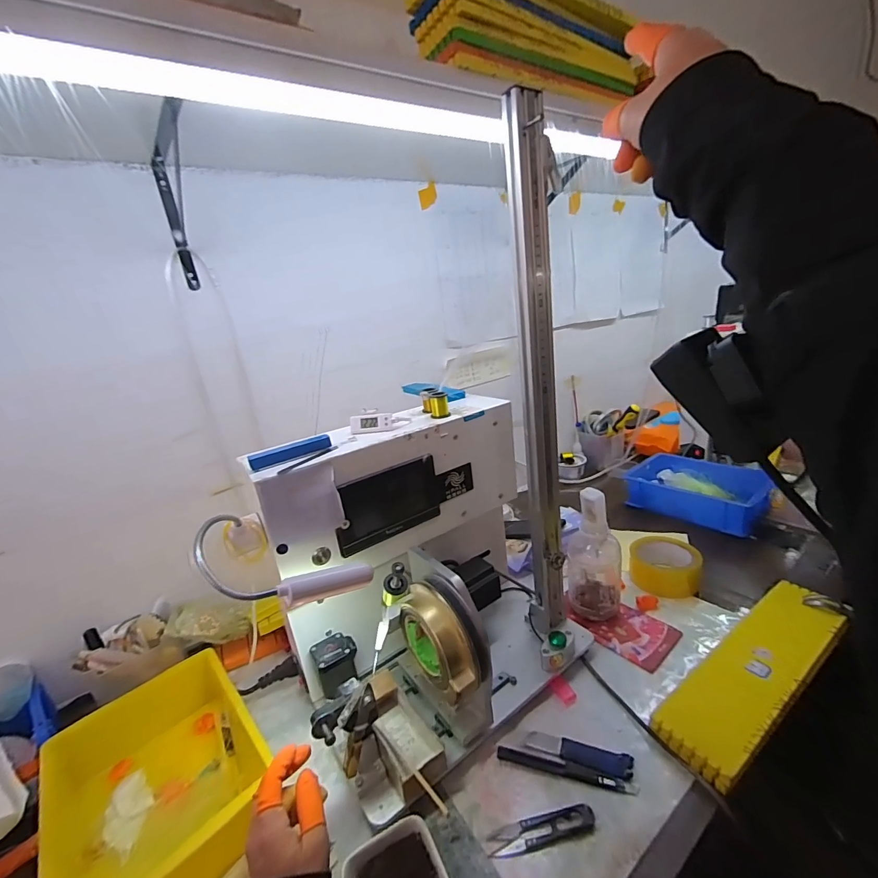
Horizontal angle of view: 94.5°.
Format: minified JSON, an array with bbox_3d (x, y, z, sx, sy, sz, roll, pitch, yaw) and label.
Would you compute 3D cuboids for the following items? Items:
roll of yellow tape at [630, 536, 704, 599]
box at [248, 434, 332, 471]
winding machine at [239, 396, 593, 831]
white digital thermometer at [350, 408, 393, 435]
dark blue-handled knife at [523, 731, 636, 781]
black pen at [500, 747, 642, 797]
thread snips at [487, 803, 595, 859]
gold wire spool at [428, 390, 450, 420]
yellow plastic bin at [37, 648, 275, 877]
[{"bbox_3d":[0.377,0.212,0.678,0.102,0.054,0.102,6,23,35],"label":"roll of yellow tape"},{"bbox_3d":[-0.160,0.013,0.440,0.084,0.015,0.012,-18,21,-30],"label":"box"},{"bbox_3d":[0.006,0.156,0.494,0.345,0.325,0.209,-21,23,-36],"label":"winding machine"},{"bbox_3d":[-0.084,-0.022,0.504,0.050,0.026,0.016,-10,19,-7],"label":"white digital thermometer"},{"bbox_3d":[0.151,0.339,0.439,0.106,0.005,0.024,0,20,22],"label":"dark blue-handled knife"},{"bbox_3d":[0.132,0.347,0.427,0.138,0.007,0.013,-1,20,19],"label":"black pen"},{"bbox_3d":[0.096,0.363,0.380,0.099,0.010,0.023,-10,19,-8],"label":"thread snips"},{"bbox_3d":[0.000,-0.046,0.537,0.025,0.034,0.025,-7,18,2],"label":"gold wire spool"},{"bbox_3d":[-0.302,0.373,0.446,0.180,0.081,0.249,-23,24,-40],"label":"yellow plastic bin"}]

